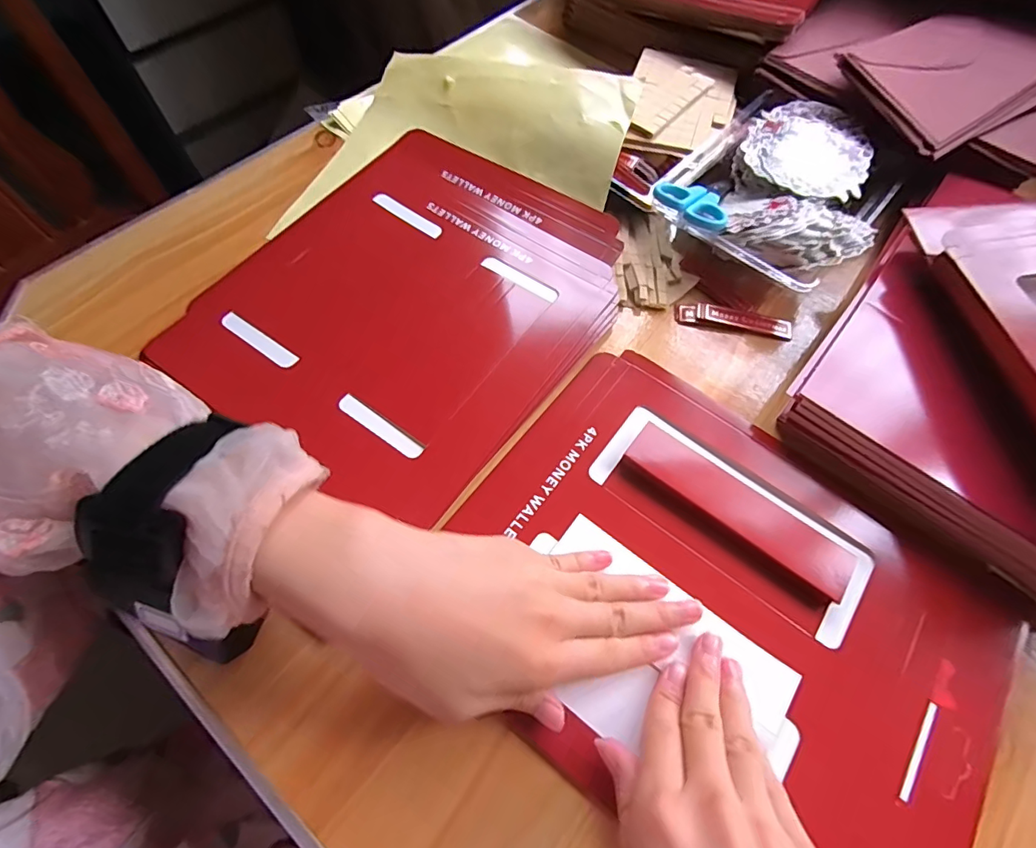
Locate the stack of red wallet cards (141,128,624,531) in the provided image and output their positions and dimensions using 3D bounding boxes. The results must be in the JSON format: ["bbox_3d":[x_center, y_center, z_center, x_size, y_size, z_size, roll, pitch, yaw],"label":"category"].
[{"bbox_3d":[-0.065,-0.085,0.311,0.219,0.013,0.252,33,66,13],"label":"stack of red wallet cards"}]

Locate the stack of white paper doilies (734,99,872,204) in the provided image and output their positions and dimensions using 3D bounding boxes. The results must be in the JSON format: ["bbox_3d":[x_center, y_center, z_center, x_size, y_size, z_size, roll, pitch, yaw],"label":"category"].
[{"bbox_3d":[0.203,-0.189,0.351,0.082,0.032,0.100,24,65,9],"label":"stack of white paper doilies"}]

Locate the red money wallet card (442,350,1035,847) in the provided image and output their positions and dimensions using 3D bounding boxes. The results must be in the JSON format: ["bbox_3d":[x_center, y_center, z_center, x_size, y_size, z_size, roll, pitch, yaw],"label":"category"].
[{"bbox_3d":[0.098,0.086,0.239,0.256,0.013,0.200,37,67,15],"label":"red money wallet card"}]

